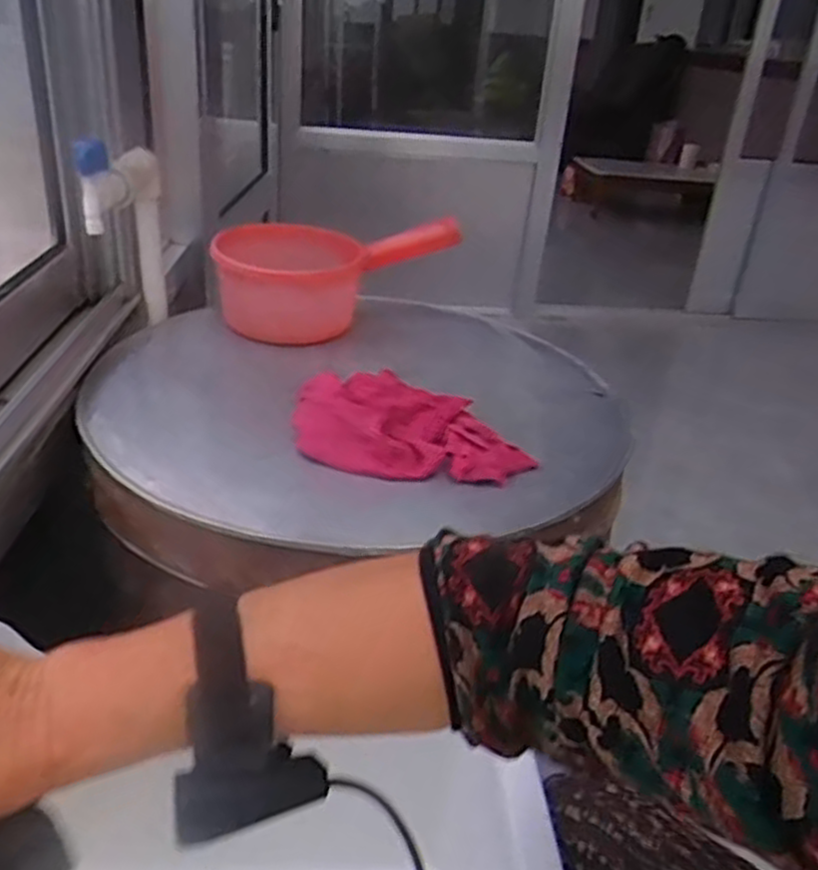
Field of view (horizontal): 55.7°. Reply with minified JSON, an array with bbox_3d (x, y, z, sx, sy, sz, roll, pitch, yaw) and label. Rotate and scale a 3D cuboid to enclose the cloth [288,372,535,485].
[{"bbox_3d":[0.004,-0.008,0.662,0.198,0.047,0.119,4,28,-3],"label":"cloth"}]

